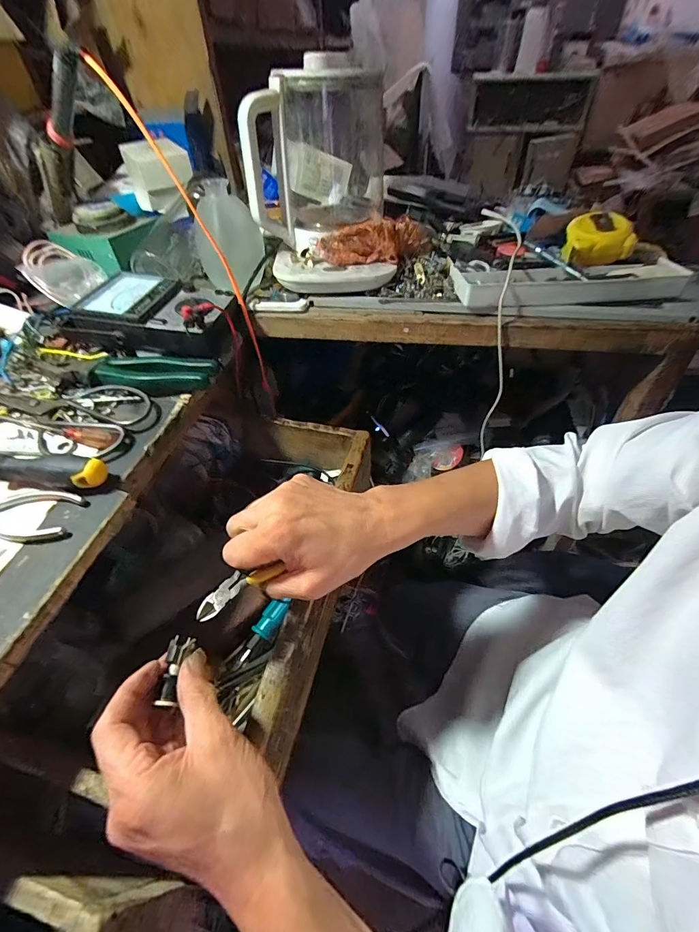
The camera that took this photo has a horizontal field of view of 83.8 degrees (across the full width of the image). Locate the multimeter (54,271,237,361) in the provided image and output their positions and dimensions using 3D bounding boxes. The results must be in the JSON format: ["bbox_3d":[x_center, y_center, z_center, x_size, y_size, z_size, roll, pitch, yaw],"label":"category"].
[{"bbox_3d":[-0.233,-0.190,0.483,0.192,0.045,0.117,7,50,8],"label":"multimeter"}]

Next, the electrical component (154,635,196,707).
[{"bbox_3d":[-0.123,0.143,0.276,0.015,0.009,0.043,0,50,3],"label":"electrical component"}]

